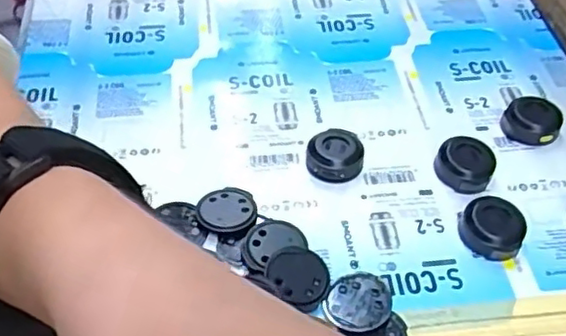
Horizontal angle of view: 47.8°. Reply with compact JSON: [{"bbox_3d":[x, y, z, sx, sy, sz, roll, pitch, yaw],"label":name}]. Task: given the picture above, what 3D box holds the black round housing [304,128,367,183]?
[{"bbox_3d":[0.027,-0.007,0.334,0.030,0.015,0.029,1,50,-1],"label":"black round housing"}]

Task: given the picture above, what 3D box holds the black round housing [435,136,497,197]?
[{"bbox_3d":[0.095,-0.001,0.333,0.029,0.013,0.029,1,50,-1],"label":"black round housing"}]

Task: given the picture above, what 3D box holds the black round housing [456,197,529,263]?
[{"bbox_3d":[0.100,0.029,0.307,0.030,0.012,0.028,1,50,-1],"label":"black round housing"}]

